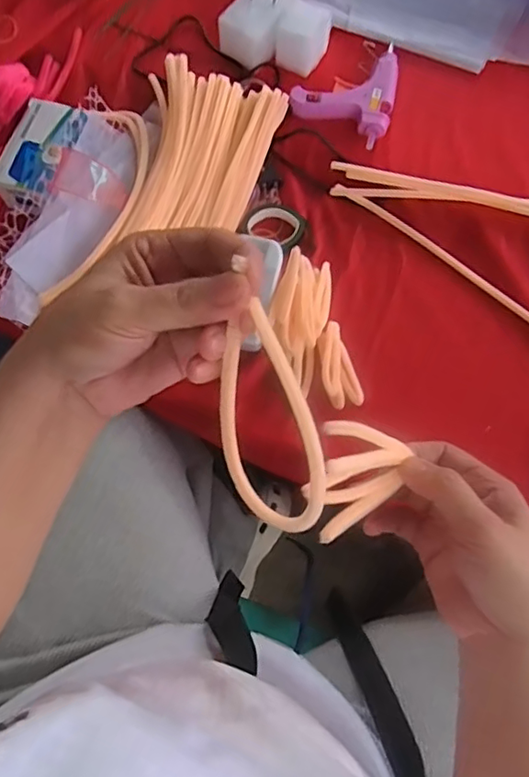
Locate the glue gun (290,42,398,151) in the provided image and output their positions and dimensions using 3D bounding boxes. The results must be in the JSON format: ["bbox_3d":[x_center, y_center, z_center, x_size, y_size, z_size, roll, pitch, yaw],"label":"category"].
[{"bbox_3d":[0.097,-0.325,0.616,0.101,0.021,0.119,25,74,7],"label":"glue gun"}]

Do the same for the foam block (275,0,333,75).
[{"bbox_3d":[0.044,-0.385,0.627,0.049,0.042,0.063,23,74,6],"label":"foam block"}]

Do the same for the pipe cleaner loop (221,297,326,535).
[{"bbox_3d":[0.001,0.018,0.274,0.045,0.020,0.115,-12,109,-4],"label":"pipe cleaner loop"}]

